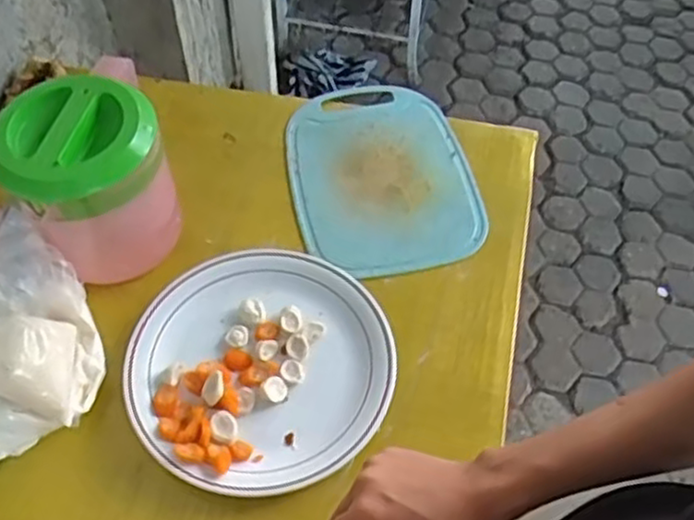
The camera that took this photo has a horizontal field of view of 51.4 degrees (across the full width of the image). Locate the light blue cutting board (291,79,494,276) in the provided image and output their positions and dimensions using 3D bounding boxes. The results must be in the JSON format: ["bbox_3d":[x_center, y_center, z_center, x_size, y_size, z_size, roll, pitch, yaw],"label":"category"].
[{"bbox_3d":[0.033,-0.095,0.768,0.181,0.014,0.254,-9,57,-7],"label":"light blue cutting board"}]

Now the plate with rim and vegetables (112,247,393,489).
[{"bbox_3d":[-0.073,0.089,0.624,0.216,0.028,0.222,0,56,-1],"label":"plate with rim and vegetables"}]

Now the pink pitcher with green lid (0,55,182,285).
[{"bbox_3d":[-0.233,-0.086,0.655,0.131,0.129,0.151,-22,59,-15],"label":"pink pitcher with green lid"}]

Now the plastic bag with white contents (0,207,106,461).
[{"bbox_3d":[-0.271,0.053,0.577,0.124,0.100,0.152,-32,63,-20],"label":"plastic bag with white contents"}]

